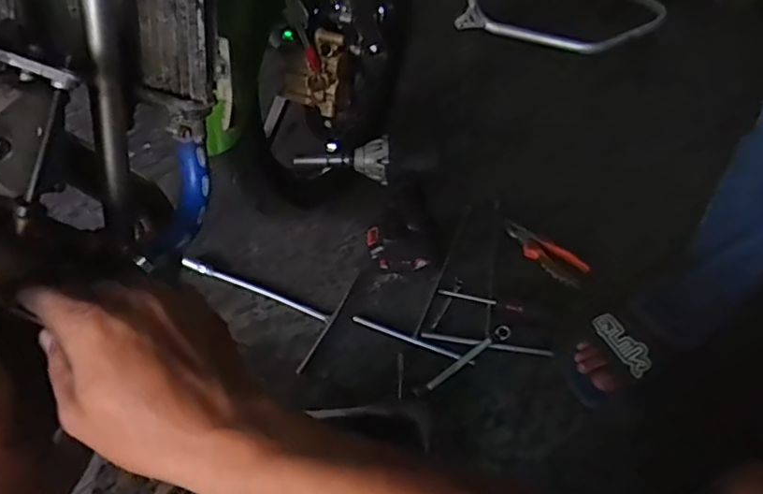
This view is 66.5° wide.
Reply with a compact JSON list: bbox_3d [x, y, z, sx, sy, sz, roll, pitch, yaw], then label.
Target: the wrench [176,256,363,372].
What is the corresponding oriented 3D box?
[{"bbox_3d":[-0.190,0.062,0.922,0.259,0.026,0.182,21,54,17],"label":"wrench"}]

